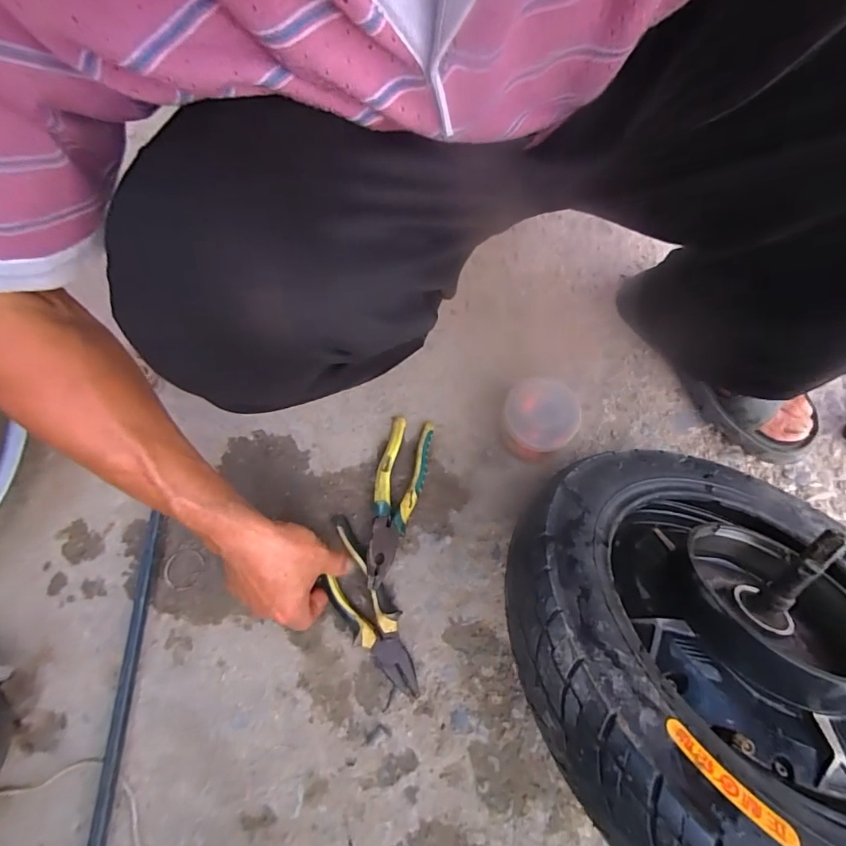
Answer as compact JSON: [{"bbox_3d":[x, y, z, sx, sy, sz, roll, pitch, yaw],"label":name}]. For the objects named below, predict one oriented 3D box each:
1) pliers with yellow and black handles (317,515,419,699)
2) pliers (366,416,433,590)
[{"bbox_3d":[-0.065,0.193,0.480,0.058,0.032,0.191,-26,68,-10],"label":"pliers with yellow and black handles"},{"bbox_3d":[-0.031,0.084,0.513,0.055,0.032,0.190,11,69,3],"label":"pliers"}]

